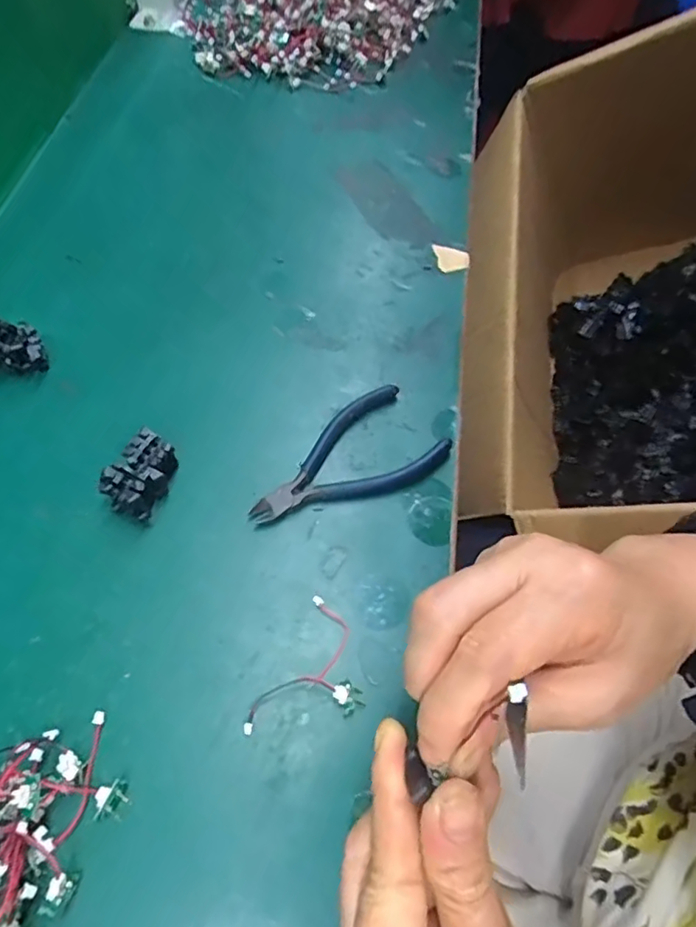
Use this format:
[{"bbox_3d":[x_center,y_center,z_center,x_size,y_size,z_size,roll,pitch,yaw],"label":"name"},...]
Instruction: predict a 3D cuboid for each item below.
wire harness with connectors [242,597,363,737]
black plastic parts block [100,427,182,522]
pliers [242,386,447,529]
[{"bbox_3d":[-0.013,0.101,0.268,0.044,0.008,0.069,26,62,11],"label":"wire harness with connectors"},{"bbox_3d":[-0.110,0.007,0.309,0.028,0.026,0.044,23,62,9],"label":"black plastic parts block"},{"bbox_3d":[-0.003,-0.001,0.330,0.116,0.009,0.060,-28,66,-18],"label":"pliers"}]

